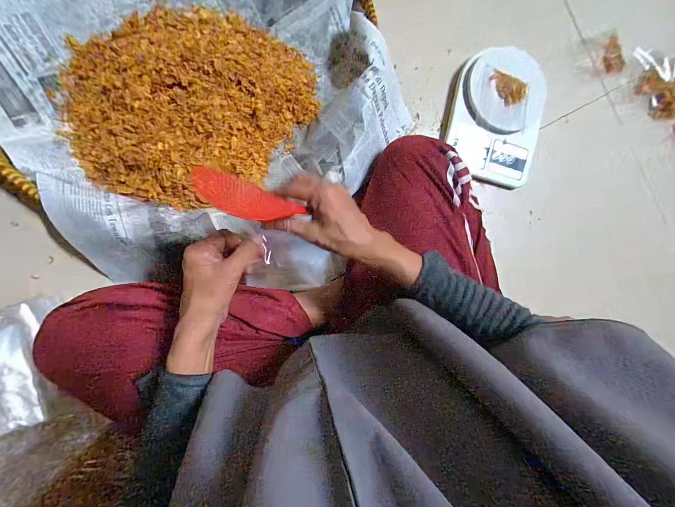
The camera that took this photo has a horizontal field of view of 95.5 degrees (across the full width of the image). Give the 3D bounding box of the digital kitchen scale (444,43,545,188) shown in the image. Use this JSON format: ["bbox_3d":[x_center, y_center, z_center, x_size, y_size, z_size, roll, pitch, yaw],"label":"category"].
[{"bbox_3d":[0.284,-0.240,0.535,0.175,0.051,0.217,18,87,-8],"label":"digital kitchen scale"}]

